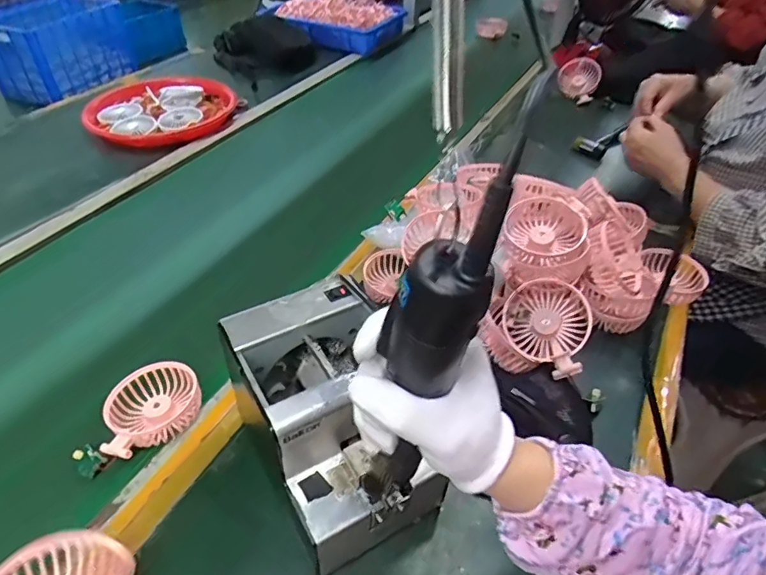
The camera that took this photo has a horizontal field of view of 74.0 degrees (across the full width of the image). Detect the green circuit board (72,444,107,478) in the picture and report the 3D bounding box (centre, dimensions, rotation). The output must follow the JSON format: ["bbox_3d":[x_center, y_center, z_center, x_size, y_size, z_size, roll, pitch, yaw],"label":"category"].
[{"bbox_3d":[-0.283,0.167,0.490,0.032,0.018,0.021,25,47,24],"label":"green circuit board"}]

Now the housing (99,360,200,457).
[{"bbox_3d":[-0.235,0.121,0.514,0.097,0.033,0.077,-31,51,-31],"label":"housing"}]

